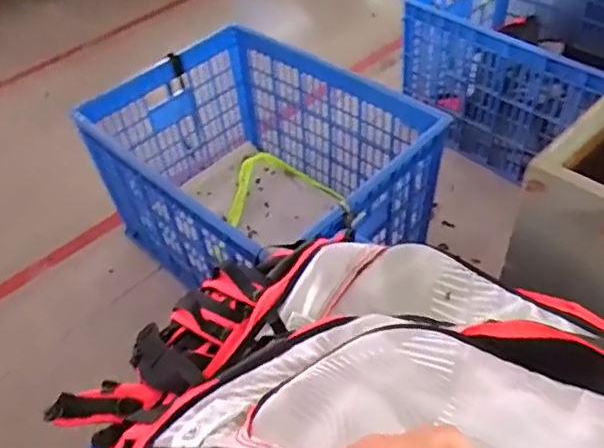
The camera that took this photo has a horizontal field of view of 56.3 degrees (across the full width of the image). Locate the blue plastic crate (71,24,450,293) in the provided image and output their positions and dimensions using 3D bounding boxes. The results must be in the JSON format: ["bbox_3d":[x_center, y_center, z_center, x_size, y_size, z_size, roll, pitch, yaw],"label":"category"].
[{"bbox_3d":[-0.106,-0.111,1.631,0.792,0.497,0.617,31,57,31],"label":"blue plastic crate"}]

